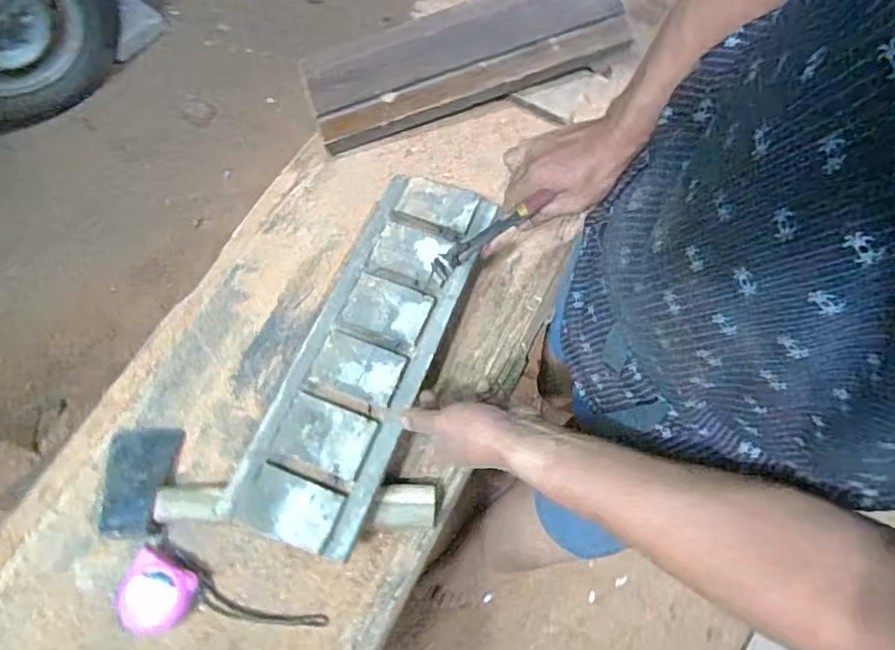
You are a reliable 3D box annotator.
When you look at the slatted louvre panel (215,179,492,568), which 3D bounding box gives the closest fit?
[{"bbox_3d":[-0.081,0.022,0.618,0.140,0.046,0.431,19,67,8],"label":"slatted louvre panel"}]

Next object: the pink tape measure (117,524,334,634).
[{"bbox_3d":[-0.224,0.277,0.556,0.199,0.035,0.080,17,66,-7],"label":"pink tape measure"}]

